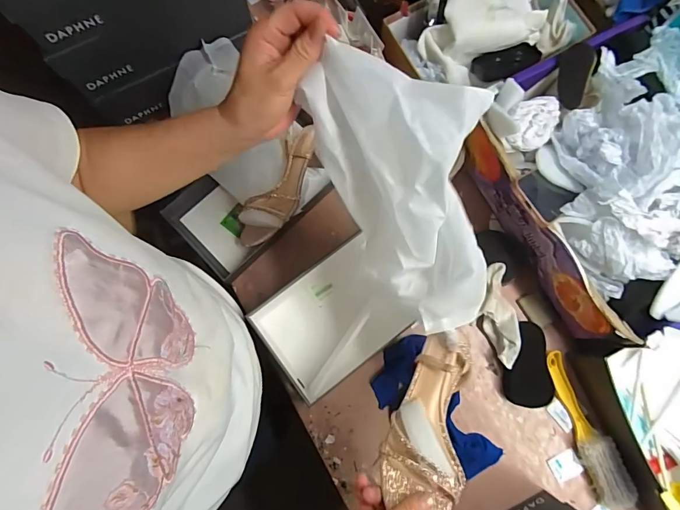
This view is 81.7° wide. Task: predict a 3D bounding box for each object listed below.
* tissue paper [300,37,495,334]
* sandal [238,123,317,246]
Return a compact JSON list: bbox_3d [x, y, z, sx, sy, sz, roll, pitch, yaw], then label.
[{"bbox_3d":[0.063,-0.037,0.390,0.142,0.304,0.038,6,45,24],"label":"tissue paper"},{"bbox_3d":[-0.092,-0.107,0.663,0.073,0.065,0.218,31,80,7],"label":"sandal"}]

